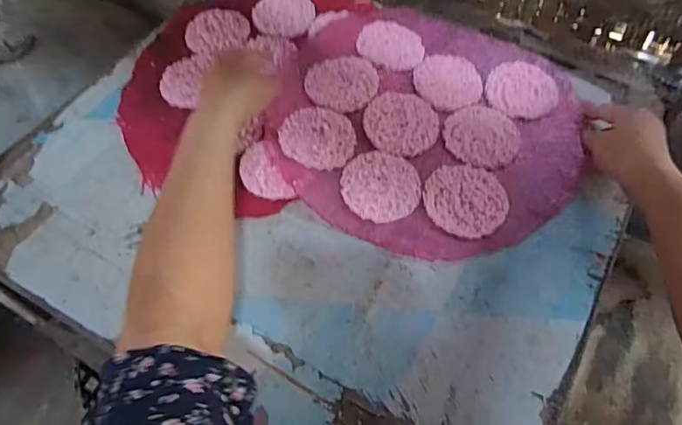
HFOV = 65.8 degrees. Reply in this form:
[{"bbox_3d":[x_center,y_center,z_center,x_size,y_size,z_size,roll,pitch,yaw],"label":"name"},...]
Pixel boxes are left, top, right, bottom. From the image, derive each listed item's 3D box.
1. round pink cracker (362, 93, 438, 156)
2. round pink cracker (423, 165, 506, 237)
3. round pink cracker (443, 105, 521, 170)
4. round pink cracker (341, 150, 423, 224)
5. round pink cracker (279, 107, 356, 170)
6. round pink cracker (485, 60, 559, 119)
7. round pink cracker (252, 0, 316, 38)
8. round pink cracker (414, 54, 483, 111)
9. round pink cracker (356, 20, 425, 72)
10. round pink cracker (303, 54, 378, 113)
[{"bbox_3d":[0.066,-0.098,0.572,0.077,0.011,0.080,0,58,0],"label":"round pink cracker"},{"bbox_3d":[0.123,-0.014,0.522,0.080,0.011,0.078,0,58,0],"label":"round pink cracker"},{"bbox_3d":[0.152,-0.083,0.568,0.078,0.004,0.081,0,58,0],"label":"round pink cracker"},{"bbox_3d":[0.041,-0.028,0.535,0.076,0.006,0.082,0,58,0],"label":"round pink cracker"},{"bbox_3d":[-0.024,-0.080,0.560,0.076,0.015,0.072,0,58,0],"label":"round pink cracker"},{"bbox_3d":[0.207,-0.141,0.601,0.077,0.011,0.078,0,58,0],"label":"round pink cracker"},{"bbox_3d":[-0.073,-0.257,0.678,0.077,0.004,0.090,-6,58,-3],"label":"round pink cracker"},{"bbox_3d":[0.125,-0.153,0.610,0.076,0.004,0.086,-7,58,-4],"label":"round pink cracker"},{"bbox_3d":[0.061,-0.203,0.637,0.080,0.006,0.079,0,58,0],"label":"round pink cracker"},{"bbox_3d":[0.000,-0.147,0.595,0.079,0.007,0.078,0,58,0],"label":"round pink cracker"}]

